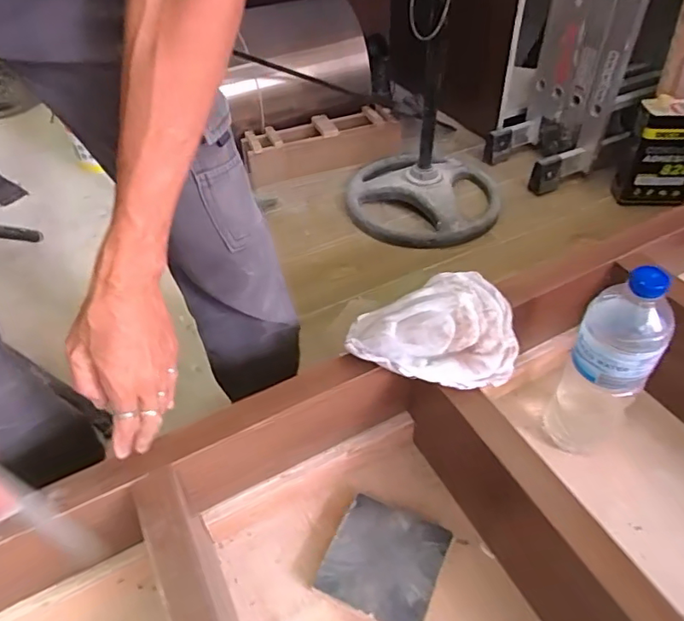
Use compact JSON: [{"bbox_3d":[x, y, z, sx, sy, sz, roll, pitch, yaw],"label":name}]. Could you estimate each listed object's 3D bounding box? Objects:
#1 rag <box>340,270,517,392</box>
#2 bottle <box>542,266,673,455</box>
[{"bbox_3d":[0.099,0.018,0.580,0.180,0.044,0.171,2,44,5],"label":"rag"},{"bbox_3d":[0.281,0.068,0.568,0.080,0.253,0.058,16,47,19],"label":"bottle"}]

